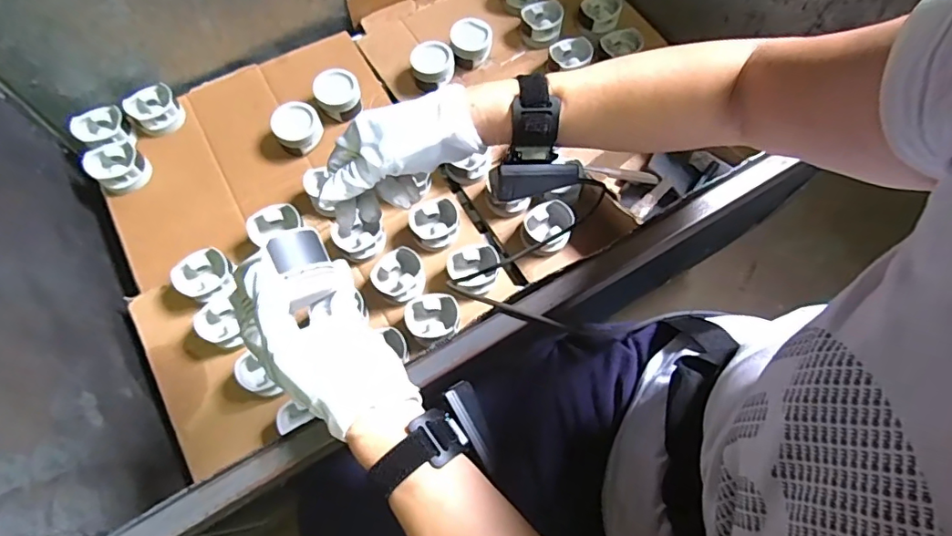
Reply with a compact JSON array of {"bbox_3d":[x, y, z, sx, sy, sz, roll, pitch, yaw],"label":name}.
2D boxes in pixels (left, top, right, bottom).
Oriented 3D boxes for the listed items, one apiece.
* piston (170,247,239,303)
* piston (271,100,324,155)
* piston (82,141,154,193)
[{"bbox_3d":[-0.395,0.016,0.771,0.077,0.047,0.079,0,68,0],"label":"piston"},{"bbox_3d":[-0.299,-0.235,0.873,0.075,0.049,0.077,0,68,0],"label":"piston"},{"bbox_3d":[-0.575,-0.160,0.842,0.082,0.048,0.082,39,73,14],"label":"piston"}]

